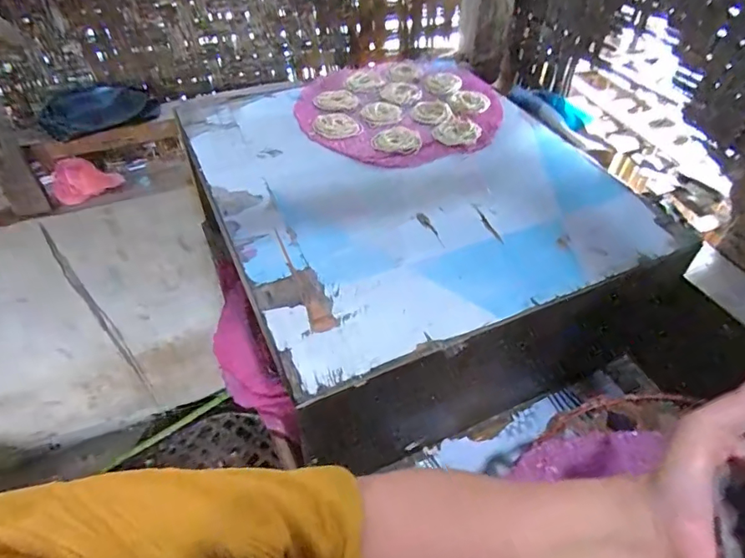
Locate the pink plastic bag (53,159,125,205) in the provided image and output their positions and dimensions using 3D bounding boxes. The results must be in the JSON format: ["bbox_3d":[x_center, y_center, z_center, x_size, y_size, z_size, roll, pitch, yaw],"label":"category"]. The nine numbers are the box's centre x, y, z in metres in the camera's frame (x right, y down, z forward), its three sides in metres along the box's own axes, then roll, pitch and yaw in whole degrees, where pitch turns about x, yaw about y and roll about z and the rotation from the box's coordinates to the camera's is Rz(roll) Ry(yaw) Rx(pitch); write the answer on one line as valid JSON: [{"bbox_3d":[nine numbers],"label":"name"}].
[{"bbox_3d":[-0.566,-0.195,0.959,0.126,0.063,0.077,-29,53,-26],"label":"pink plastic bag"}]

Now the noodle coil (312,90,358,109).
[{"bbox_3d":[-0.063,-0.303,0.825,0.075,0.009,0.064,1,46,1],"label":"noodle coil"}]

